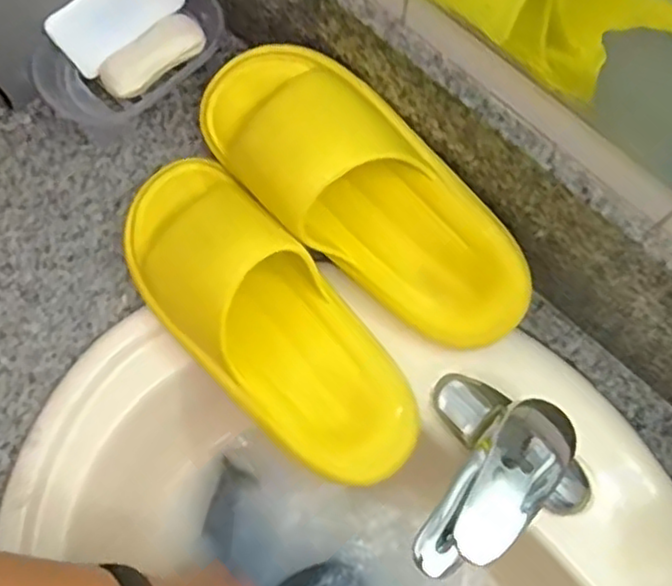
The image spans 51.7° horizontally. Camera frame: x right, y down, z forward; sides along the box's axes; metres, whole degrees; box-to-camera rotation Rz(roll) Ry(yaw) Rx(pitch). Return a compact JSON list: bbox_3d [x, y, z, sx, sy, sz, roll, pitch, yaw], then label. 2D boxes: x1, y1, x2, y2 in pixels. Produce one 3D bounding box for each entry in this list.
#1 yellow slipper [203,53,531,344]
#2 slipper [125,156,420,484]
[{"bbox_3d":[0.020,-0.068,0.493,0.279,0.093,0.116,41,76,-3],"label":"yellow slipper"},{"bbox_3d":[-0.054,0.014,0.473,0.107,0.085,0.274,-41,79,-11],"label":"slipper"}]

